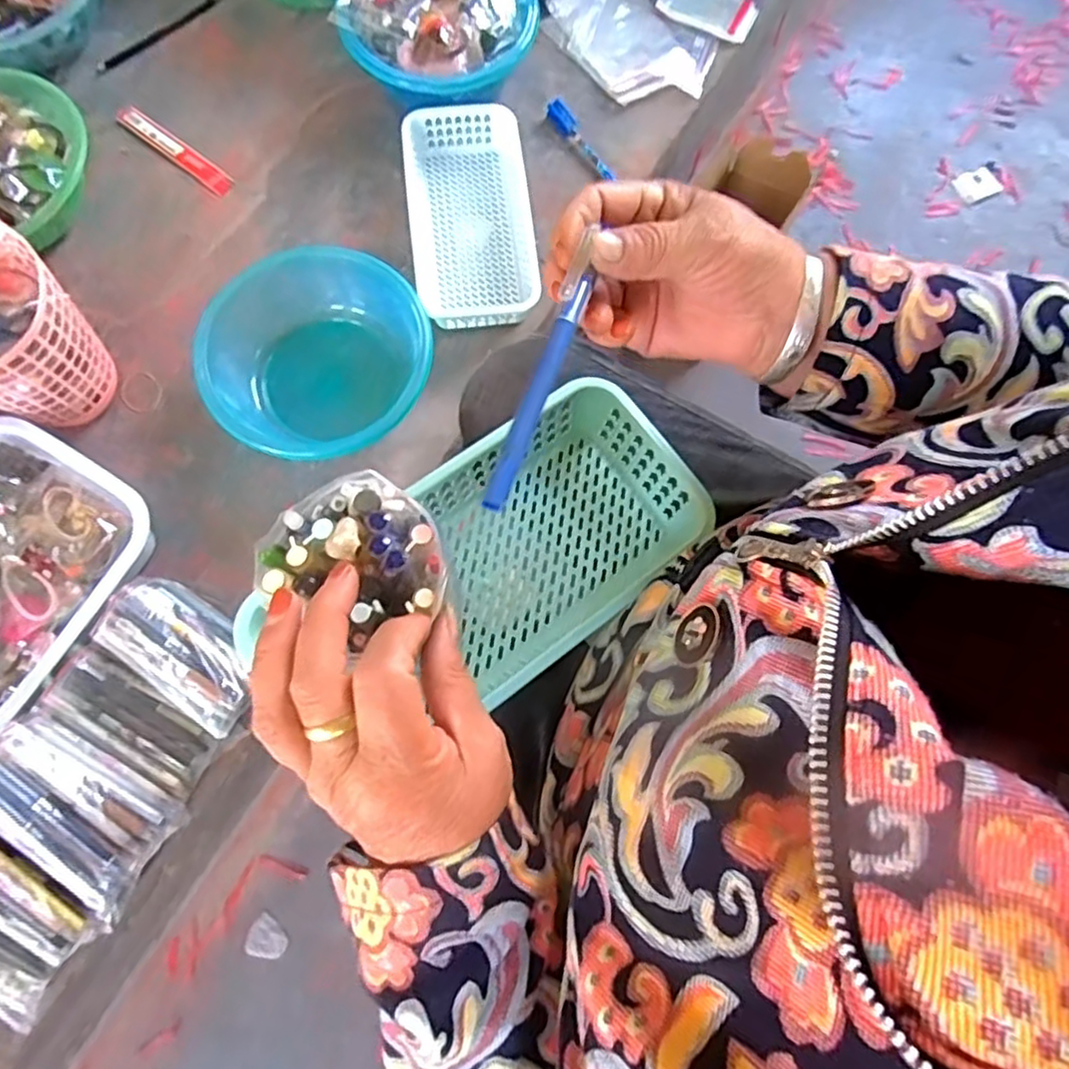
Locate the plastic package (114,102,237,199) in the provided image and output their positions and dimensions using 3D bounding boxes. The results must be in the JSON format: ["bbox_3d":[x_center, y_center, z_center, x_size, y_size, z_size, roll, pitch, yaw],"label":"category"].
[{"bbox_3d":[-0.426,-0.456,0.791,0.171,0.004,0.030,37,78,8],"label":"plastic package"}]

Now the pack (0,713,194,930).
[{"bbox_3d":[-0.381,0.230,0.562,0.171,0.053,0.096,47,44,-5],"label":"pack"}]

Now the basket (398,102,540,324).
[{"bbox_3d":[-0.073,-0.357,0.752,0.139,0.048,0.257,-7,75,-3],"label":"basket"}]

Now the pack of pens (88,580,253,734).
[{"bbox_3d":[-0.316,0.105,0.603,0.148,0.047,0.079,35,76,9],"label":"pack of pens"}]

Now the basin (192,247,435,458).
[{"bbox_3d":[-0.214,-0.169,0.695,0.221,0.108,0.206,0,75,-1],"label":"basin"}]

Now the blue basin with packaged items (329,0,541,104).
[{"bbox_3d":[-0.109,-0.606,0.791,0.213,0.078,0.244,29,75,7],"label":"blue basin with packaged items"}]

